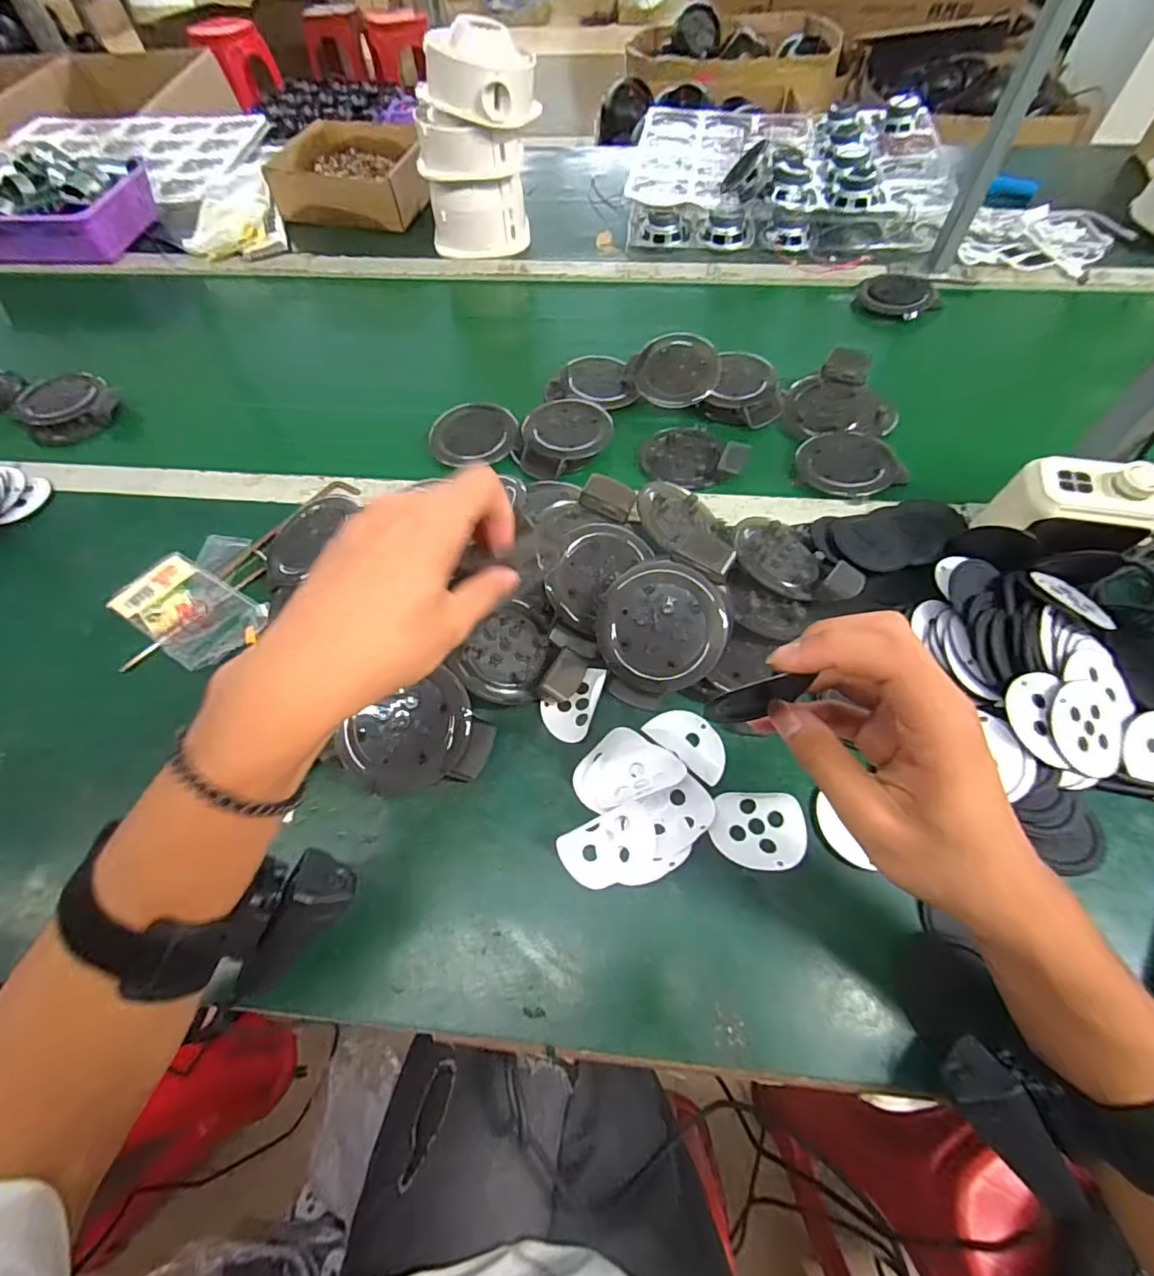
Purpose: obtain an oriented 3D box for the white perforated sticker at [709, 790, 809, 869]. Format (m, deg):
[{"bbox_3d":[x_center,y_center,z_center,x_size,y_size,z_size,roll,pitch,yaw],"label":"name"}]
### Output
[{"bbox_3d":[0.118,0.124,0.354,0.059,0.005,0.047,2,58,3],"label":"white perforated sticker"}]

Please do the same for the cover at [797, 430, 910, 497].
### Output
[{"bbox_3d":[0.262,-0.167,0.523,0.094,0.014,0.078,38,66,22],"label":"cover"}]

